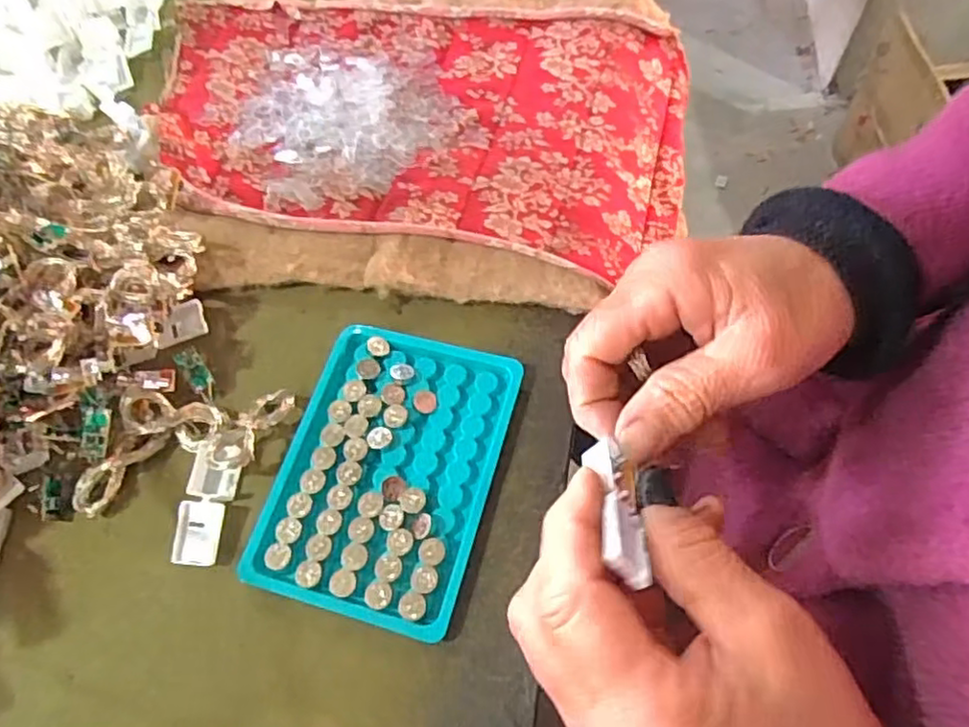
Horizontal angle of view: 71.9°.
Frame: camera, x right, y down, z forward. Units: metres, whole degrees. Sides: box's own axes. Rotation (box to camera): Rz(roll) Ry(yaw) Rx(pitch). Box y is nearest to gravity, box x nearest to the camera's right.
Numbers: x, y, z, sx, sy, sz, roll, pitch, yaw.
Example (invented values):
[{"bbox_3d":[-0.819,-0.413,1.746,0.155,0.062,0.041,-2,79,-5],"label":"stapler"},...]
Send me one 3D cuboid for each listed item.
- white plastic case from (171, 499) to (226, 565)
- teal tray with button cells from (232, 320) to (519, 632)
[{"bbox_3d":[-0.128,0.076,0.301,0.020,0.009,0.027,2,64,6],"label":"white plastic case"},{"bbox_3d":[-0.044,0.047,0.306,0.094,0.009,0.130,13,66,11],"label":"teal tray with button cells"}]

